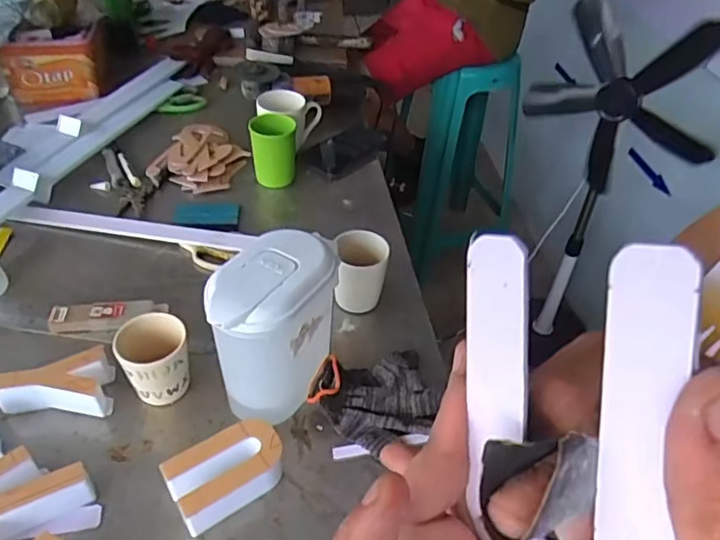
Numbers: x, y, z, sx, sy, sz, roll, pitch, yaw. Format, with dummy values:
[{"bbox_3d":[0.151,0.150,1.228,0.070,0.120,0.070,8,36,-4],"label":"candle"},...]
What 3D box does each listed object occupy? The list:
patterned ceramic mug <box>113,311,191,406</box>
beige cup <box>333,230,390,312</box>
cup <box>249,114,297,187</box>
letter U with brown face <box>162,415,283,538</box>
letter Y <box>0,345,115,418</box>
[{"bbox_3d":[-0.227,0.104,0.648,0.071,0.083,0.077,-11,44,-17],"label":"patterned ceramic mug"},{"bbox_3d":[0.000,0.007,0.772,0.070,0.097,0.074,1,42,-4],"label":"beige cup"},{"bbox_3d":[-0.148,-0.204,0.993,0.075,0.101,0.070,0,43,-6],"label":"cup"},{"bbox_3d":[-0.130,0.202,0.577,0.108,0.042,0.071,-22,48,-26],"label":"letter U with brown face"},{"bbox_3d":[-0.336,0.126,0.646,0.117,0.048,0.066,-1,42,-6],"label":"letter Y"}]

